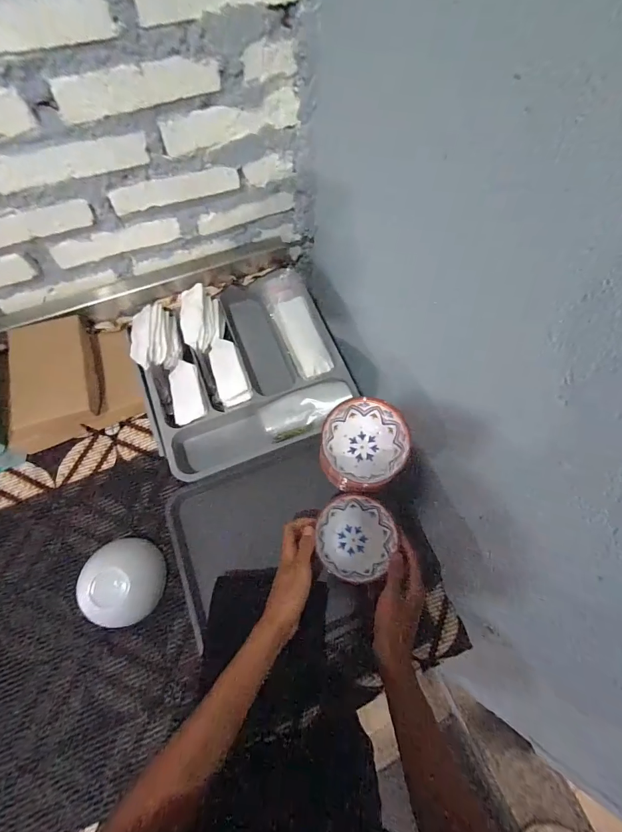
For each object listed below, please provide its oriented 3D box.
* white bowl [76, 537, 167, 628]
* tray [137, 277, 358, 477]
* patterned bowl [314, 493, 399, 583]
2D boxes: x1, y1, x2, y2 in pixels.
[{"bbox_3d":[-0.268,0.235,0.536,0.102,0.071,0.109,1,69,-2],"label":"white bowl"},{"bbox_3d":[-0.119,-0.084,0.666,0.326,0.087,0.322,-19,71,-9],"label":"tray"},{"bbox_3d":[0.062,0.177,0.541,0.107,0.054,0.112,1,69,-2],"label":"patterned bowl"}]

